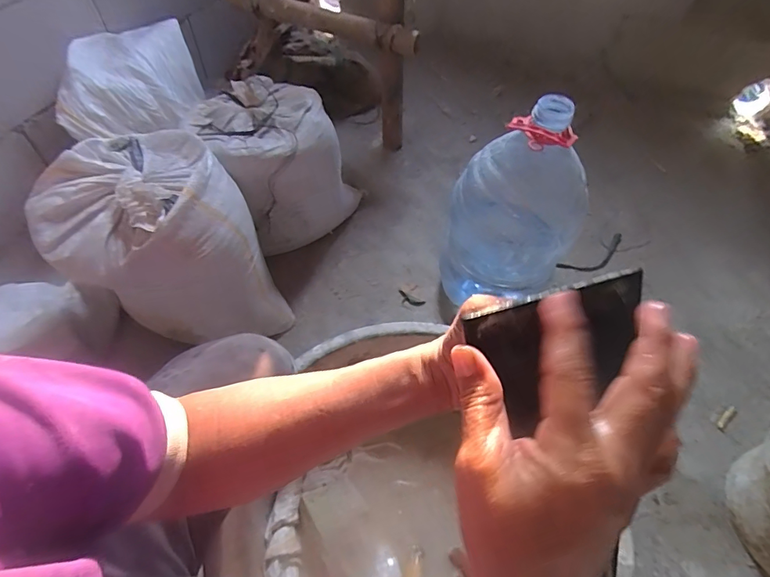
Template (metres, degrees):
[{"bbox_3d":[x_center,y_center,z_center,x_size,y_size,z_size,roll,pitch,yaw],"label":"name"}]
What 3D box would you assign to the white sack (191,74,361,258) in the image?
[{"bbox_3d":[-0.215,-0.257,0.992,0.308,0.321,0.265,-30,60,-21],"label":"white sack"}]

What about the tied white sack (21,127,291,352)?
[{"bbox_3d":[-0.389,-0.068,0.808,0.309,0.364,0.224,-20,57,-15],"label":"tied white sack"}]

